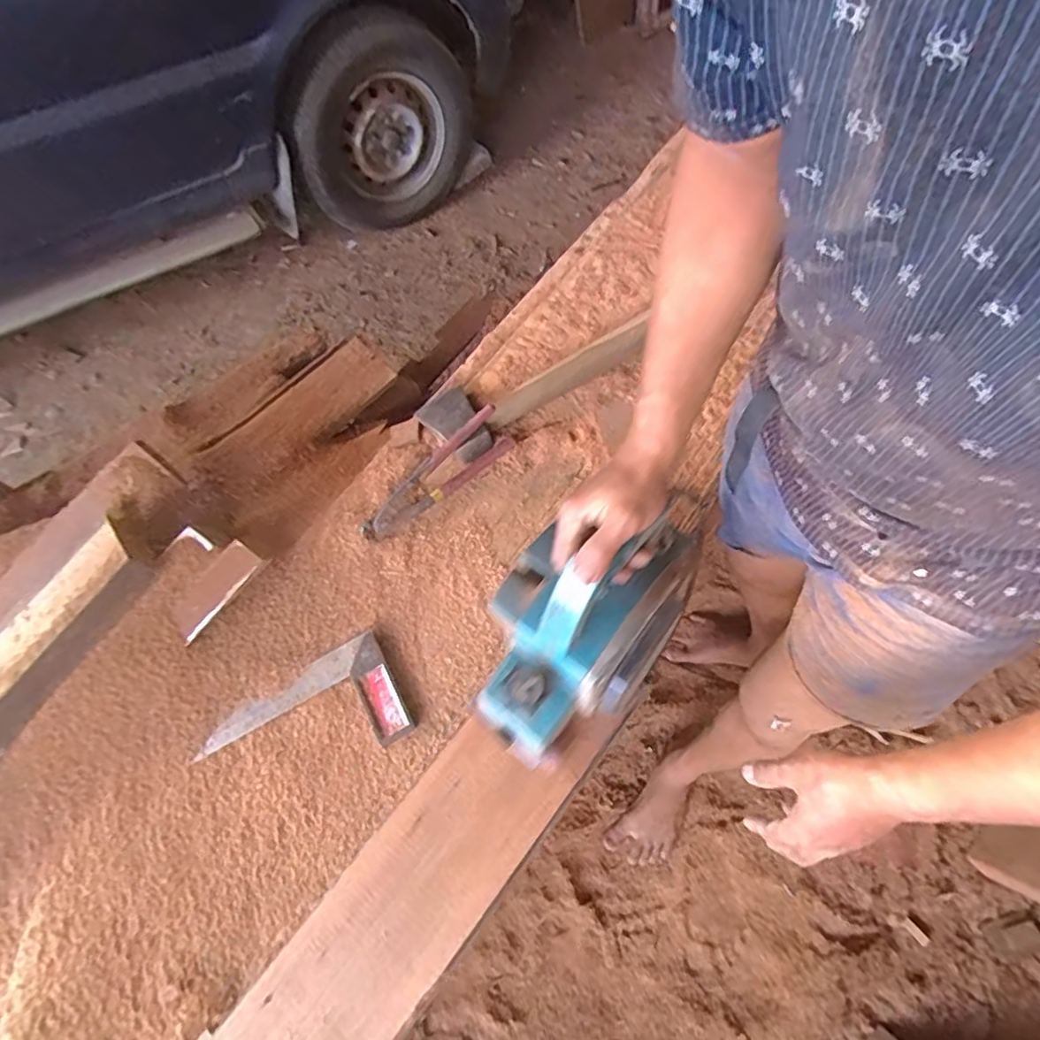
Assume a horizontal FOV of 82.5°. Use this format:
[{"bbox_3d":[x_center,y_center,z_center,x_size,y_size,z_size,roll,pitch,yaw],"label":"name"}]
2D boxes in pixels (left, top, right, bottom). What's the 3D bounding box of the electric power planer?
[{"bbox_3d":[0.057,0.081,0.542,0.140,0.147,0.254,25,64,18],"label":"electric power planer"}]

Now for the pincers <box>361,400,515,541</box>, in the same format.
[{"bbox_3d":[-0.108,-0.058,0.729,0.220,0.048,0.053,-36,67,-13],"label":"pincers"}]

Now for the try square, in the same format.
[{"bbox_3d":[-0.227,0.218,0.626,0.209,0.016,0.126,-31,66,-13],"label":"try square"}]

